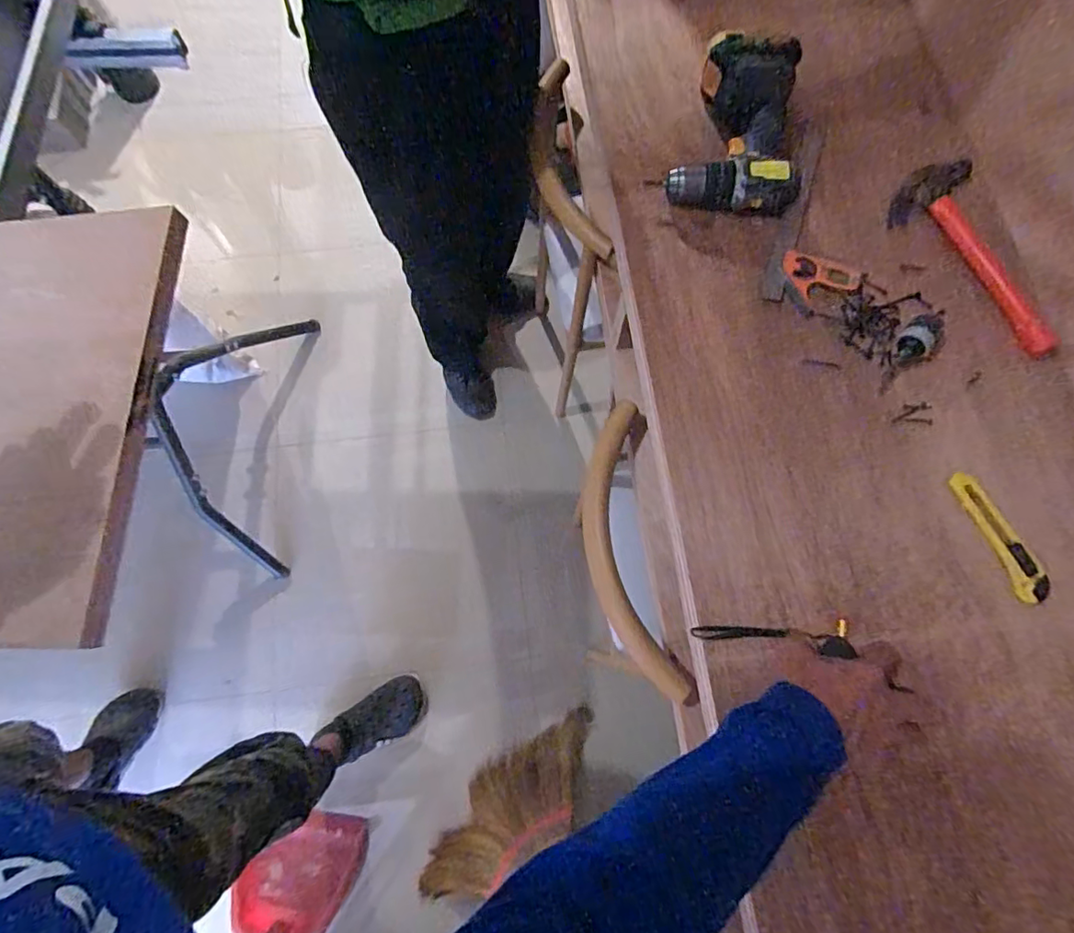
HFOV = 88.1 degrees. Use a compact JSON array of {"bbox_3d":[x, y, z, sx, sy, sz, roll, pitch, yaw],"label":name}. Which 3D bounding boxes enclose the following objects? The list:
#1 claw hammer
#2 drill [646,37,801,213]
[{"bbox_3d":[0.539,-0.253,0.676,0.113,0.027,0.274,-26,75,-7],"label":"claw hammer"},{"bbox_3d":[0.257,-0.435,0.707,0.167,0.067,0.233,14,74,5],"label":"drill"}]

